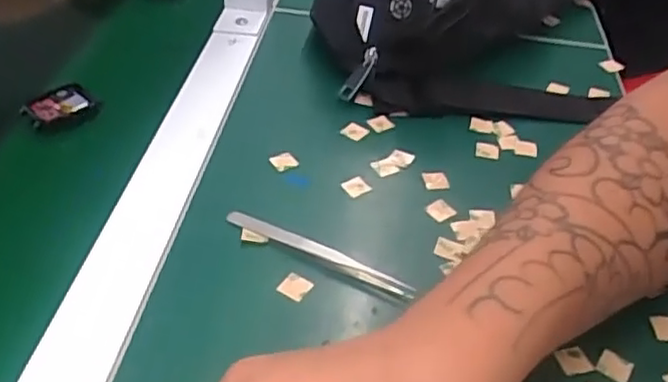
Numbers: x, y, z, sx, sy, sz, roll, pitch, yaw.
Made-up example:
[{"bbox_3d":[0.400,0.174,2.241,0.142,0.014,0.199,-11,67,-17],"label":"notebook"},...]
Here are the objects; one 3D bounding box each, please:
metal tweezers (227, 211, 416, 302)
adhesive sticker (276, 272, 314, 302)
[{"bbox_3d":[-0.010,0.033,0.379,0.118,0.005,0.009,22,44,20],"label":"metal tweezers"},{"bbox_3d":[-0.021,0.052,0.365,0.016,0.004,0.014,29,57,16],"label":"adhesive sticker"}]

